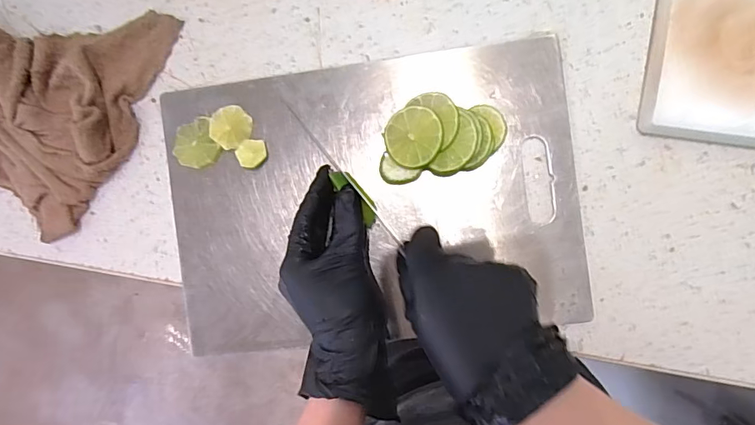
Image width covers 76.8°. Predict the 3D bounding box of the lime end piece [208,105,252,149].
[{"bbox_3d":[-0.122,-0.071,0.395,0.031,0.008,0.034,40,84,-27],"label":"lime end piece"}]

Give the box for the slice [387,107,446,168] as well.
[{"bbox_3d":[0.029,-0.059,0.375,0.045,0.004,0.048,-7,83,23],"label":"slice"}]

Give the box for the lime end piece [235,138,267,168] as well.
[{"bbox_3d":[-0.105,-0.049,0.396,0.026,0.005,0.026,5,69,-14],"label":"lime end piece"}]

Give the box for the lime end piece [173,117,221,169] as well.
[{"bbox_3d":[-0.154,-0.057,0.404,0.036,0.009,0.040,-26,89,5],"label":"lime end piece"}]

